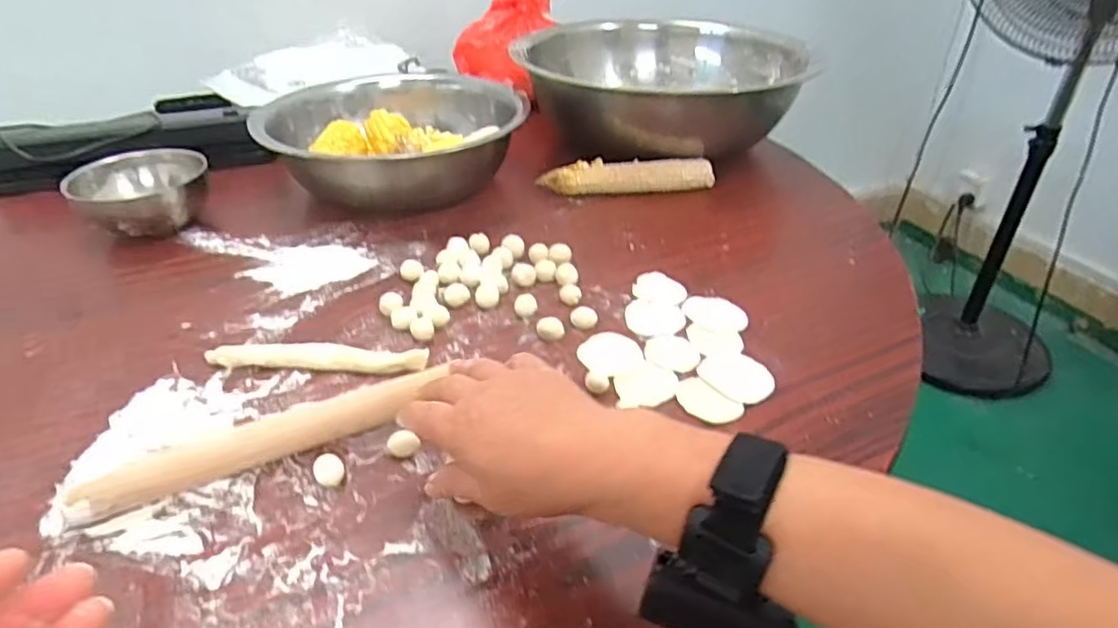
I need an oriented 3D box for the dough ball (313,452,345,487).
[{"bbox_3d":[-0.150,0.102,0.411,0.018,0.011,0.020,-16,38,-22],"label":"dough ball"}]

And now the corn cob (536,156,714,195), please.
[{"bbox_3d":[0.085,-0.171,0.777,0.210,0.035,0.031,-5,35,-8],"label":"corn cob"}]

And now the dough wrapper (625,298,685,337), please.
[{"bbox_3d":[0.085,0.004,0.560,0.051,0.004,0.052,8,36,11],"label":"dough wrapper"}]

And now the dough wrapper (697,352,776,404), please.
[{"bbox_3d":[0.141,0.048,0.498,0.058,0.004,0.058,0,35,0],"label":"dough wrapper"}]

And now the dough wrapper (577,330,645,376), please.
[{"bbox_3d":[0.042,0.032,0.517,0.050,0.004,0.054,0,35,0],"label":"dough wrapper"}]

